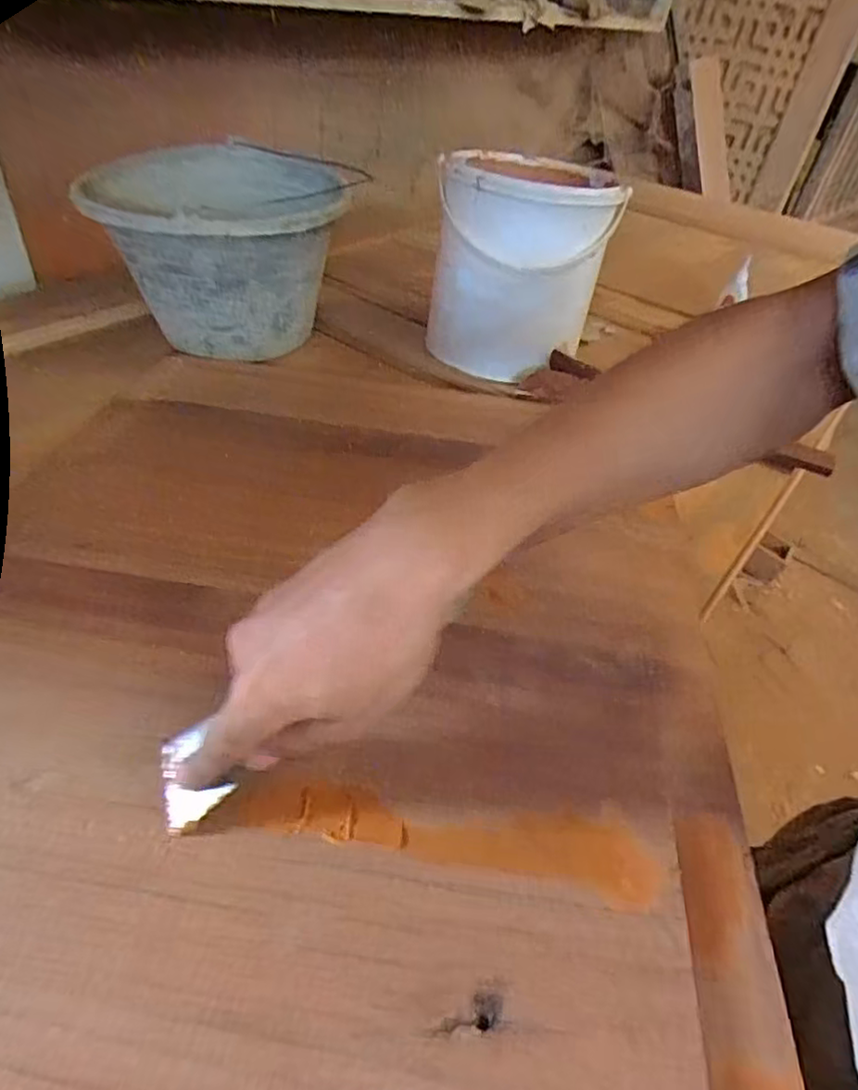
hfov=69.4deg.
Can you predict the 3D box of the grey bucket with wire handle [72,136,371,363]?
[{"bbox_3d":[-0.215,-0.316,0.666,0.251,0.148,0.243,-12,47,-22],"label":"grey bucket with wire handle"}]

